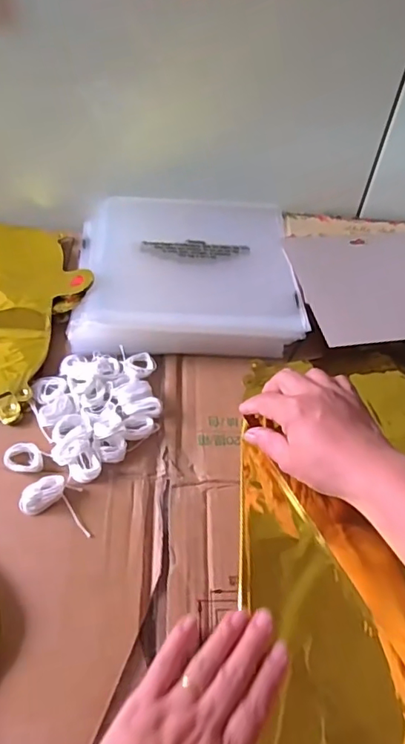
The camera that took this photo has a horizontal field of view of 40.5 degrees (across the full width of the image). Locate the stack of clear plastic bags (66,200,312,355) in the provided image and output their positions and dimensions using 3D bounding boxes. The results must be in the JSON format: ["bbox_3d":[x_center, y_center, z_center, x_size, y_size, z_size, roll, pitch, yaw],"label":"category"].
[{"bbox_3d":[-0.016,-0.111,0.584,0.221,0.033,0.229,0,51,-6],"label":"stack of clear plastic bags"}]

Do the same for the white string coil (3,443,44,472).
[{"bbox_3d":[-0.142,0.068,0.438,0.031,0.008,0.024,4,50,-2],"label":"white string coil"}]

